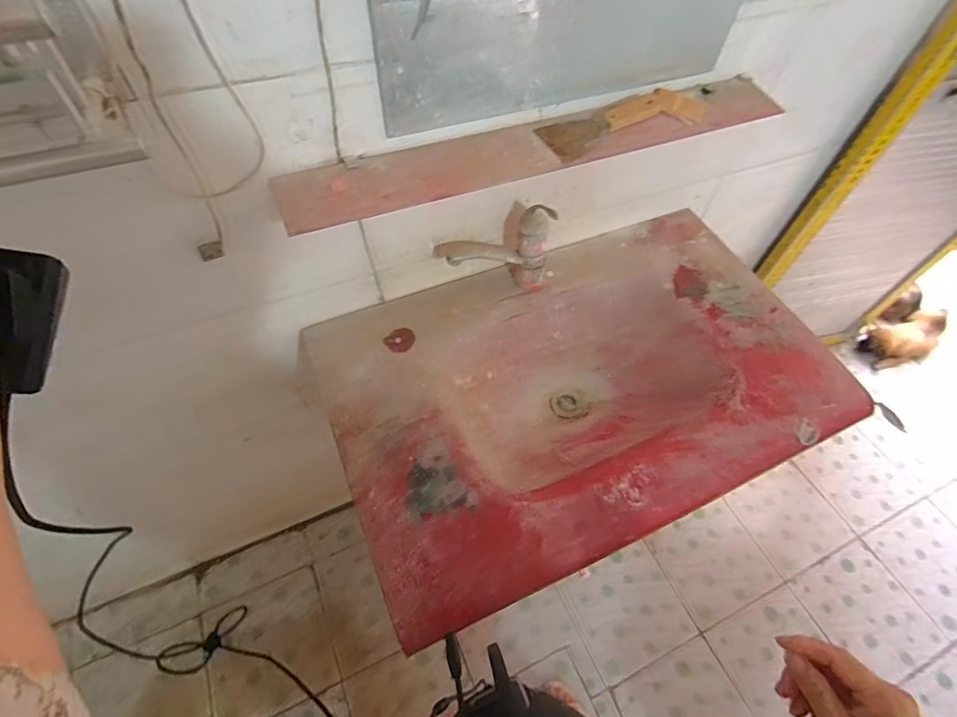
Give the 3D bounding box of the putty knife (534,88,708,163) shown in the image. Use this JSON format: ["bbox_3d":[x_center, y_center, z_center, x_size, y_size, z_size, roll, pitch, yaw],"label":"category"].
[{"bbox_3d":[0.202,-0.326,0.630,0.254,0.026,0.061,-23,59,-16],"label":"putty knife"}]

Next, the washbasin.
[{"bbox_3d":[0.166,0.055,0.775,0.759,0.150,0.474,-19,58,-14],"label":"washbasin"}]

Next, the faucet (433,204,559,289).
[{"bbox_3d":[0.025,-0.174,0.745,0.181,0.170,0.066,-11,56,-9],"label":"faucet"}]

